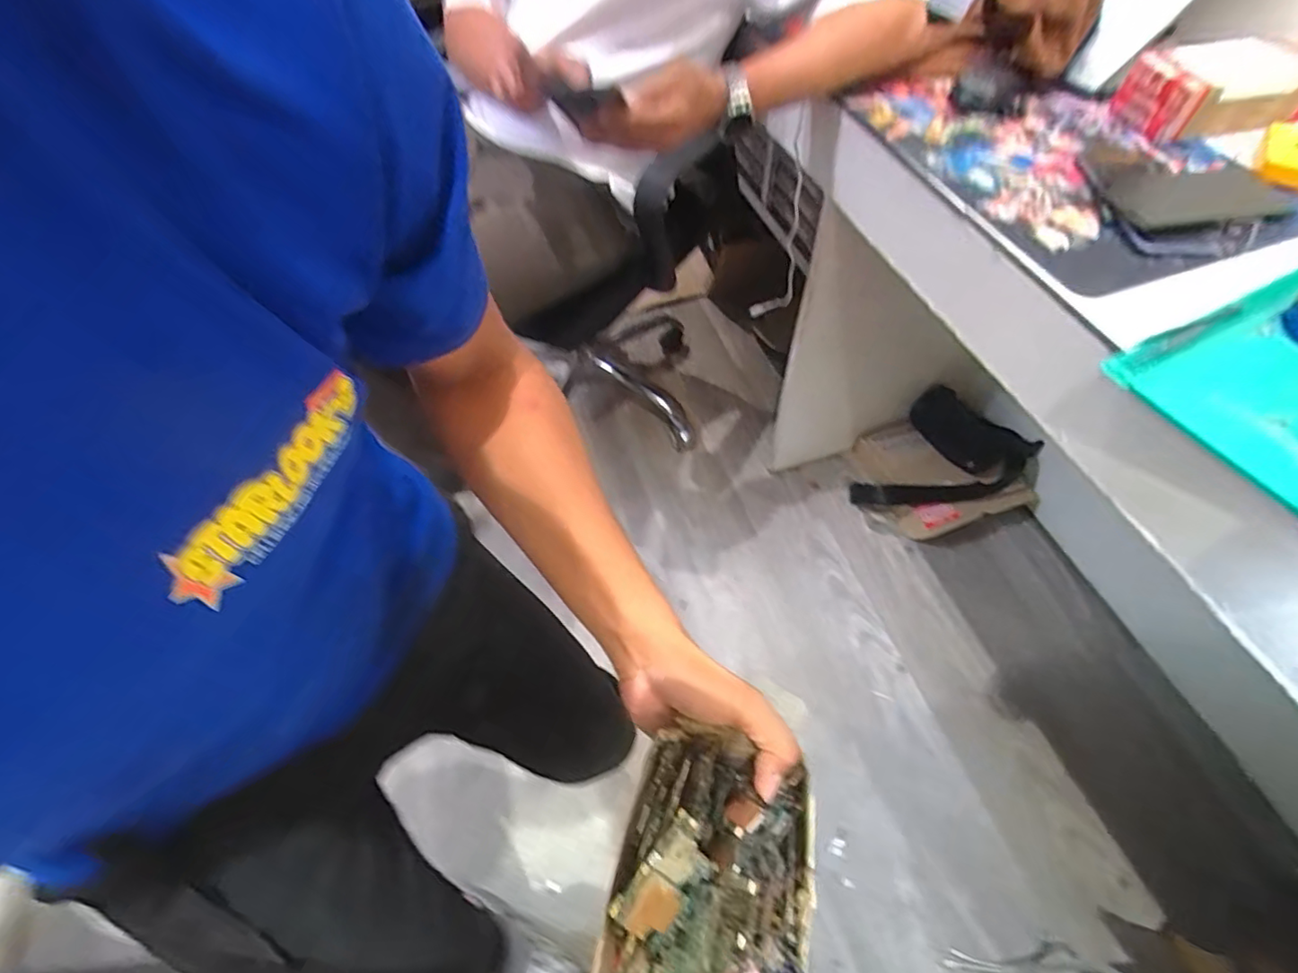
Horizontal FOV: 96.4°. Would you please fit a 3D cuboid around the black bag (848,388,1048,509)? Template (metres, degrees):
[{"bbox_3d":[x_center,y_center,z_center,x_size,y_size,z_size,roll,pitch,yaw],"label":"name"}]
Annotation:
[{"bbox_3d":[0.641,-0.034,1.267,0.258,0.130,0.290,37,66,25],"label":"black bag"}]

